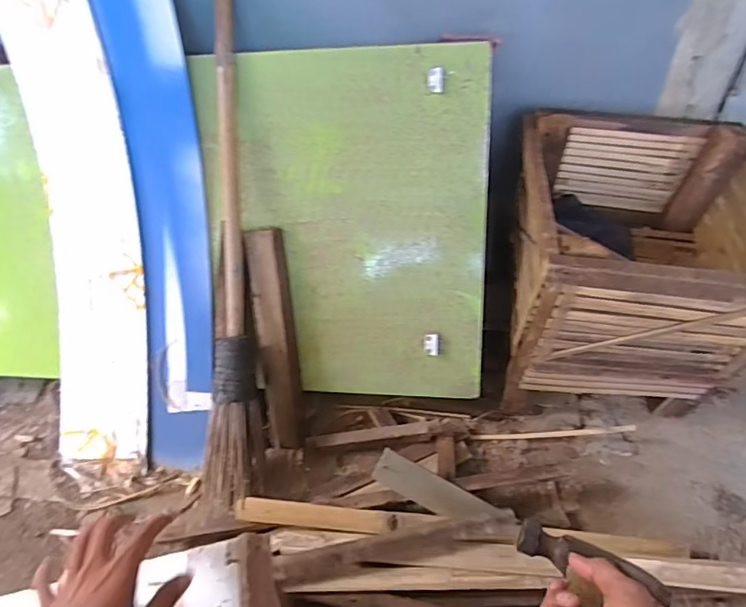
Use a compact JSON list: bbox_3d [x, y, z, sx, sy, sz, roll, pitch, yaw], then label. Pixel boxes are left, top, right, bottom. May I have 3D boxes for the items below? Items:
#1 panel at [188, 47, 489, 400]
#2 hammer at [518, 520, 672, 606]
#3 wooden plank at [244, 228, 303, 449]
[{"bbox_3d":[-0.052,-0.121,0.845,0.466,0.554,0.023,1,10,8],"label":"panel"},{"bbox_3d":[0.170,0.231,0.382,0.121,0.206,0.026,16,92,19],"label":"hammer"},{"bbox_3d":[-0.168,0.068,0.888,0.066,0.391,0.049,-5,10,2],"label":"wooden plank"}]

